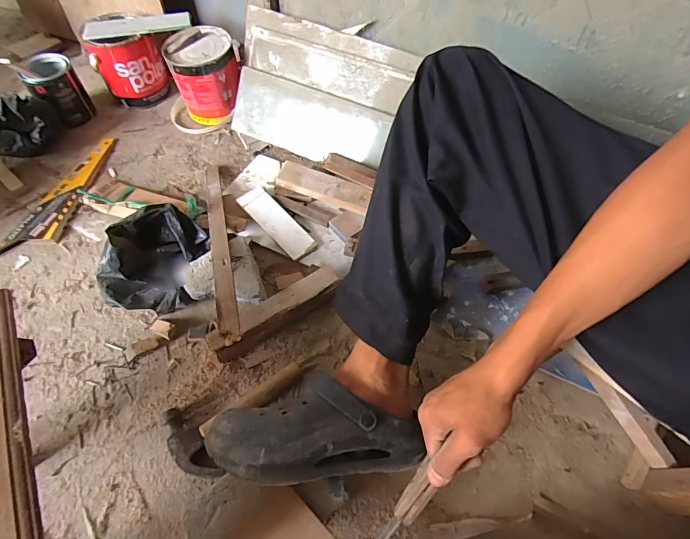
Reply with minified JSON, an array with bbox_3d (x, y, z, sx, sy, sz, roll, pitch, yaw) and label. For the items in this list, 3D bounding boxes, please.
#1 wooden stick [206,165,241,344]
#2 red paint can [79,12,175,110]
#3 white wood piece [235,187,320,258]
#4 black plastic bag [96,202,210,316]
[{"bbox_3d":[-0.228,-0.066,0.692,0.030,0.018,0.485,-14,47,-9],"label":"wooden stick"},{"bbox_3d":[-0.514,-0.515,0.955,0.177,0.168,0.140,-16,60,-11],"label":"red paint can"},{"bbox_3d":[-0.135,-0.095,0.768,0.060,0.010,0.180,-42,77,-16],"label":"white wood piece"},{"bbox_3d":[-0.340,-0.021,0.682,0.159,0.103,0.183,7,59,3],"label":"black plastic bag"}]

